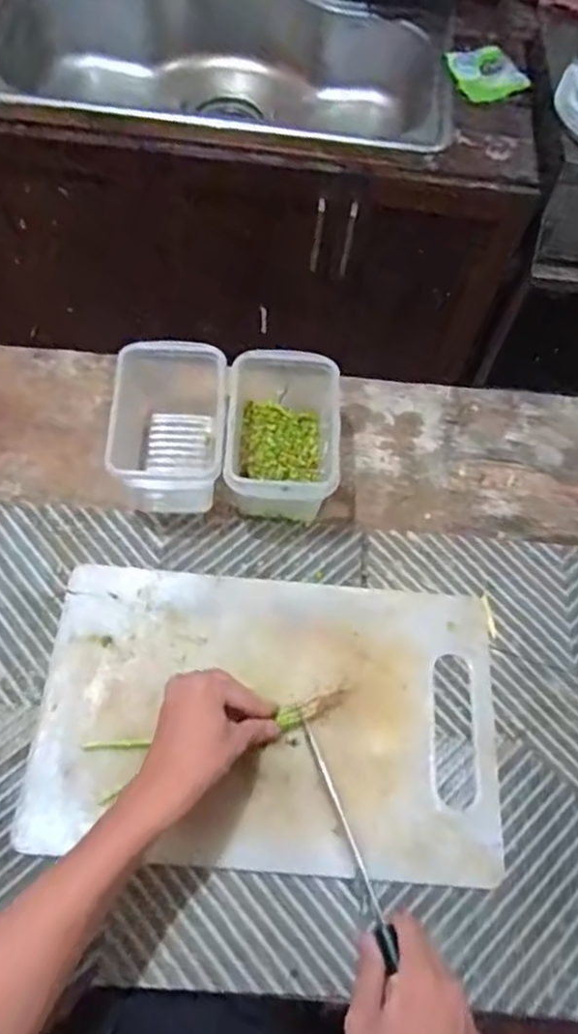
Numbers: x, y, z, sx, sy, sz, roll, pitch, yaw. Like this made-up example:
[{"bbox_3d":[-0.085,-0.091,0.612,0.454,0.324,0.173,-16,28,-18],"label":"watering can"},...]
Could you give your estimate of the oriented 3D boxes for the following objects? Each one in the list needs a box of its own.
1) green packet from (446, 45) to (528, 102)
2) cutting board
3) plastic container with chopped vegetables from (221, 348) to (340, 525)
[{"bbox_3d":[0.355,-0.808,1.235,0.118,0.019,0.130,-20,64,-13],"label":"green packet"},{"bbox_3d":[-0.014,0.174,0.601,0.396,0.013,0.246,5,65,-2],"label":"cutting board"},{"bbox_3d":[-0.007,-0.079,0.685,0.102,0.107,0.175,2,61,-2],"label":"plastic container with chopped vegetables"}]

